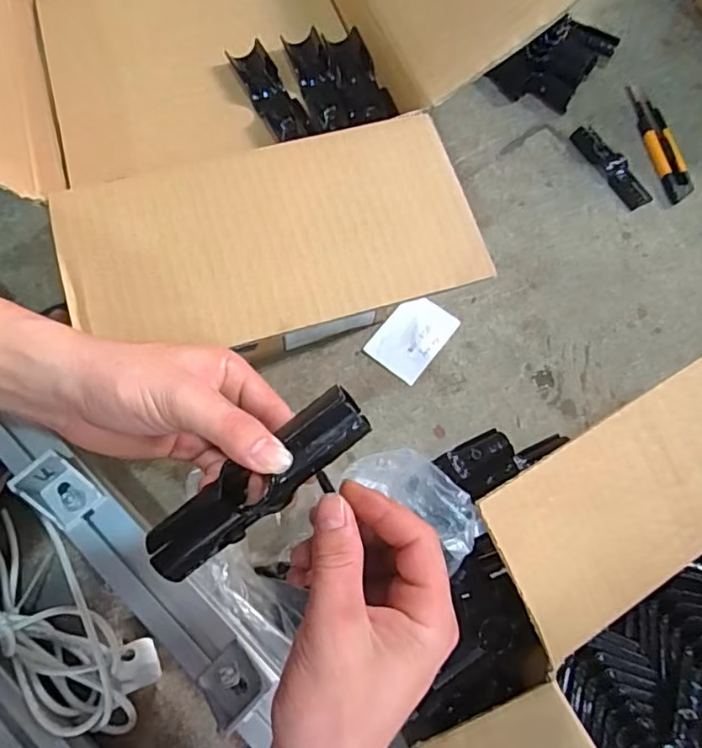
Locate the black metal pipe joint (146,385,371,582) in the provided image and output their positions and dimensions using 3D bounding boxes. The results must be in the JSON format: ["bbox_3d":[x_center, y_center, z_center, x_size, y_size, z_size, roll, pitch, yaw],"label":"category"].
[{"bbox_3d":[-0.048,0.058,0.297,0.129,0.028,0.029,-39,73,4],"label":"black metal pipe joint"}]

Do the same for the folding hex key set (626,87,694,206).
[{"bbox_3d":[0.395,-0.299,0.730,0.035,0.022,0.176,-12,70,-5],"label":"folding hex key set"}]

